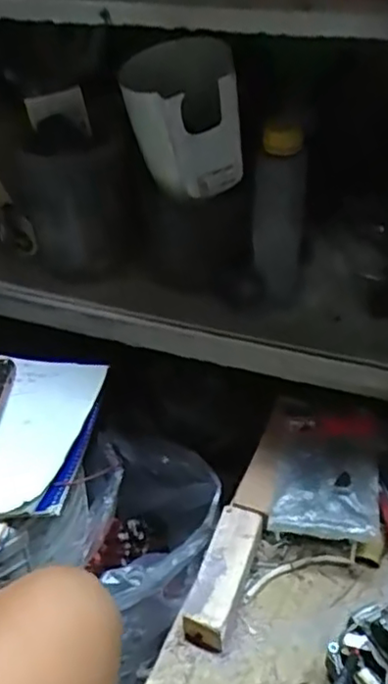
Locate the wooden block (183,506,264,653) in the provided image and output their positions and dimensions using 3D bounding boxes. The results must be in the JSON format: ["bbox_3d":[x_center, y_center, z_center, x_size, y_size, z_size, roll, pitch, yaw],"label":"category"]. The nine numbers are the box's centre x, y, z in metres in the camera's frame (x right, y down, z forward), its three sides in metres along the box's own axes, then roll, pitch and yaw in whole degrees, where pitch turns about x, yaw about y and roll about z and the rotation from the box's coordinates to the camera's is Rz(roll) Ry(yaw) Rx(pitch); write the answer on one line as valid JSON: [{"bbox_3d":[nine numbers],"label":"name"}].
[{"bbox_3d":[0.029,0.218,0.610,0.040,0.040,0.122,13,44,18],"label":"wooden block"}]

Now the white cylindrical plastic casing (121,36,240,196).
[{"bbox_3d":[-0.011,-0.238,0.701,0.114,0.147,0.113,-2,41,2],"label":"white cylindrical plastic casing"}]

